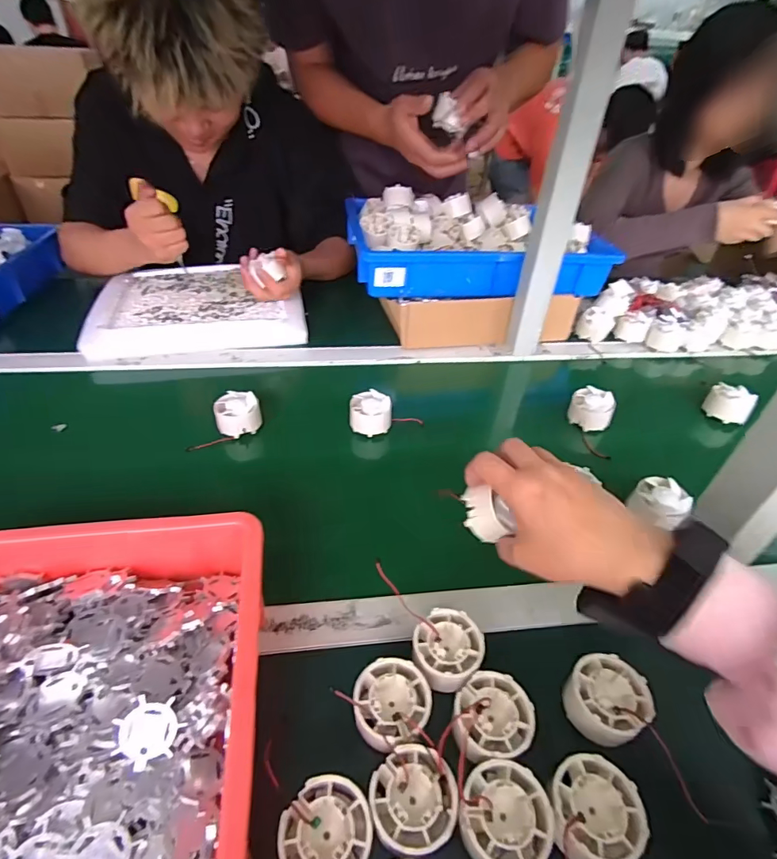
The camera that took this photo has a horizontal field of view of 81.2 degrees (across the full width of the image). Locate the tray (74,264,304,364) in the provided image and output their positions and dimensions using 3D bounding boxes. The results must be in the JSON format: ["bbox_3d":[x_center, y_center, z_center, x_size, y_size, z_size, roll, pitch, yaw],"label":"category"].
[{"bbox_3d":[-0.329,-0.223,0.801,0.332,0.037,0.297,-9,42,-14],"label":"tray"}]

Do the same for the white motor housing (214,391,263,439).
[{"bbox_3d":[-0.189,-0.020,0.574,0.054,0.038,0.048,-9,42,-14],"label":"white motor housing"}]

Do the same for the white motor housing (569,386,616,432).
[{"bbox_3d":[0.271,-0.027,0.605,0.054,0.041,0.040,24,45,23],"label":"white motor housing"}]

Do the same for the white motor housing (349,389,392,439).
[{"bbox_3d":[-0.023,-0.023,0.585,0.053,0.035,0.053,-4,41,-8],"label":"white motor housing"}]

